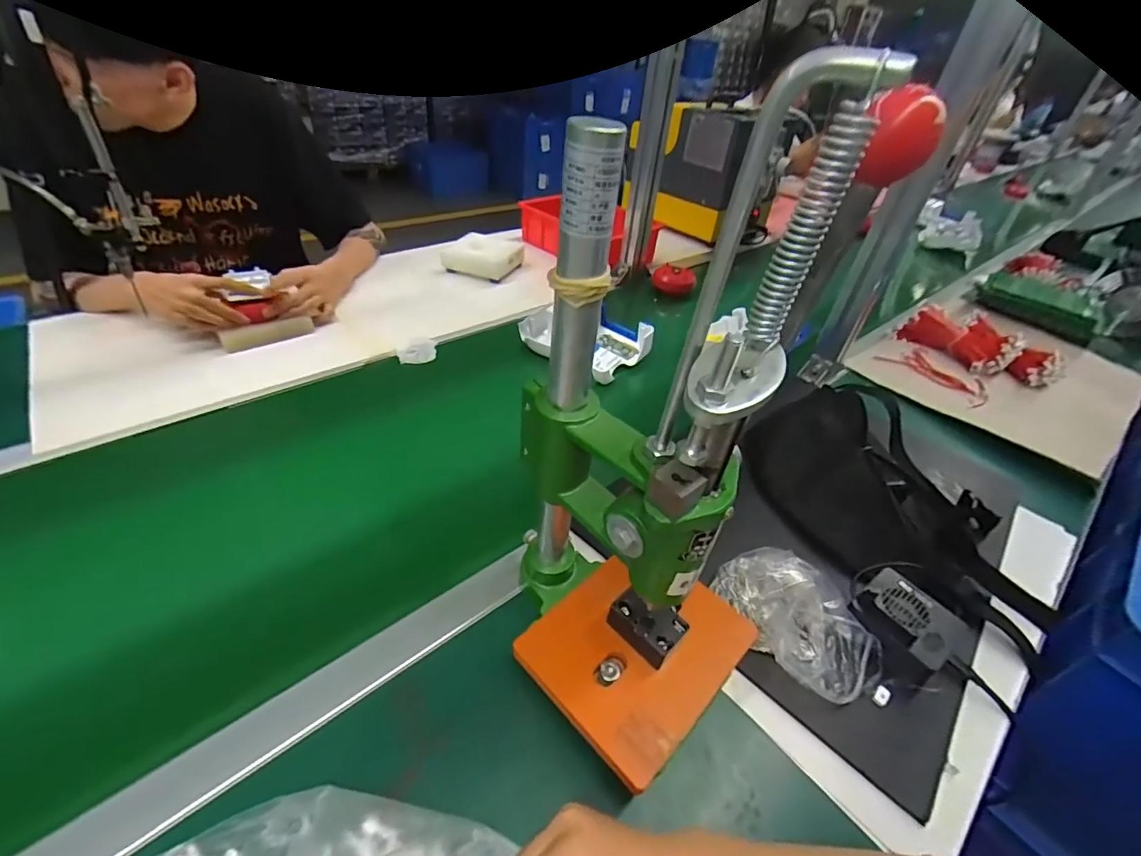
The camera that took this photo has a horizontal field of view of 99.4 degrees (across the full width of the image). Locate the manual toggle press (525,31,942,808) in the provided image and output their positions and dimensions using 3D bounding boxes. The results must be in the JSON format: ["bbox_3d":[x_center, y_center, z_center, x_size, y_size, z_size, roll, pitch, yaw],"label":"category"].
[{"bbox_3d":[0.045,0.033,0.304,0.195,0.380,0.155,35,48,29],"label":"manual toggle press"}]

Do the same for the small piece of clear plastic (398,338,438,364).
[{"bbox_3d":[-0.239,-0.122,0.756,0.057,0.014,0.056,-4,41,-13],"label":"small piece of clear plastic"}]

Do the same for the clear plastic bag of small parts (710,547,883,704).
[{"bbox_3d":[0.203,0.168,0.440,0.100,0.048,0.142,-15,45,-24],"label":"clear plastic bag of small parts"}]

